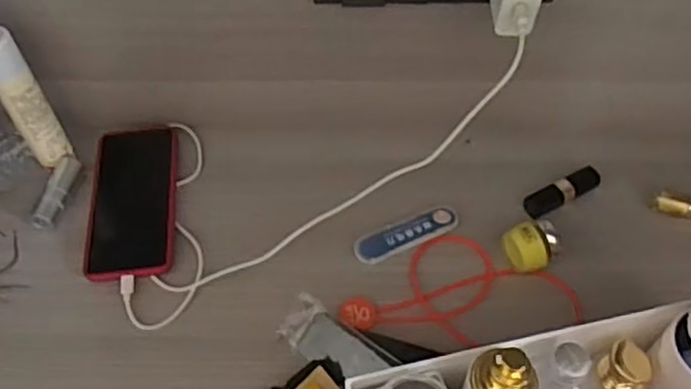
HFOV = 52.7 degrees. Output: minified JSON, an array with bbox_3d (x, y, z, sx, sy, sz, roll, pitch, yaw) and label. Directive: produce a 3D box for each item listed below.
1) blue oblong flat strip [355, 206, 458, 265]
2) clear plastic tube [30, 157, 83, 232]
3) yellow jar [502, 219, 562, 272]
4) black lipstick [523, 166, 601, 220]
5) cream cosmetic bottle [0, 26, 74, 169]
[{"bbox_3d":[0.056,0.035,0.635,0.099,0.004,0.027,-21,58,-13],"label":"blue oblong flat strip"},{"bbox_3d":[-0.270,-0.003,0.655,0.021,0.018,0.078,7,56,6],"label":"clear plastic tube"},{"bbox_3d":[0.162,0.047,0.610,0.042,0.040,0.041,-27,59,-17],"label":"yellow jar"},{"bbox_3d":[0.204,-0.003,0.653,0.077,0.020,0.022,-21,58,-13],"label":"black lipstick"},{"bbox_3d":[-0.287,-0.081,0.627,0.033,0.152,0.034,-33,61,-20],"label":"cream cosmetic bottle"}]

